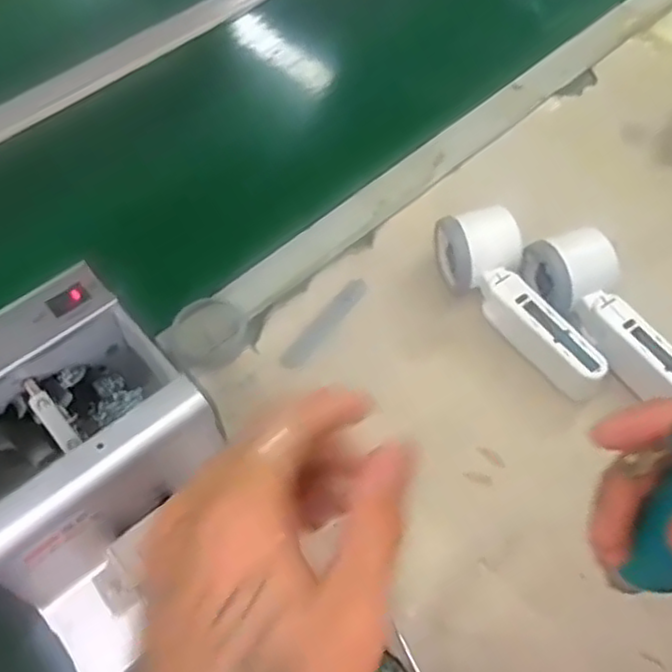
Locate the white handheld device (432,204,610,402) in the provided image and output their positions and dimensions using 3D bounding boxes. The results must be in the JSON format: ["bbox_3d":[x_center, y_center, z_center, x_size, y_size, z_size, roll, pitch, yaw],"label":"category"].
[{"bbox_3d":[0.132,-0.026,0.509,0.057,0.055,0.171,-21,58,-12],"label":"white handheld device"}]

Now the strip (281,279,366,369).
[{"bbox_3d":[-0.008,-0.011,0.537,0.016,0.006,0.095,32,62,21],"label":"strip"}]

